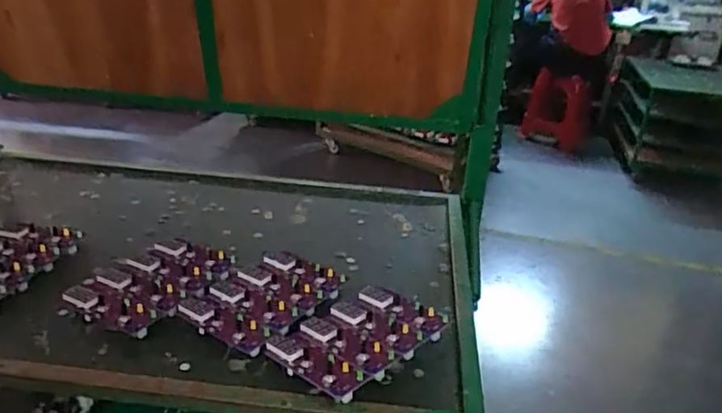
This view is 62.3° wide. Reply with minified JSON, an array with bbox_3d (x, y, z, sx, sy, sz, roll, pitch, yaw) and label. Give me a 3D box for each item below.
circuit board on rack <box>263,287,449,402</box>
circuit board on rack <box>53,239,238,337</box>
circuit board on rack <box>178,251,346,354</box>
[{"bbox_3d":[-0.003,0.141,0.662,0.121,0.021,0.176,20,31,36],"label":"circuit board on rack"},{"bbox_3d":[-0.256,0.093,0.745,0.134,0.028,0.182,13,27,21],"label":"circuit board on rack"},{"bbox_3d":[-0.115,0.113,0.727,0.121,0.034,0.178,17,28,27],"label":"circuit board on rack"}]

